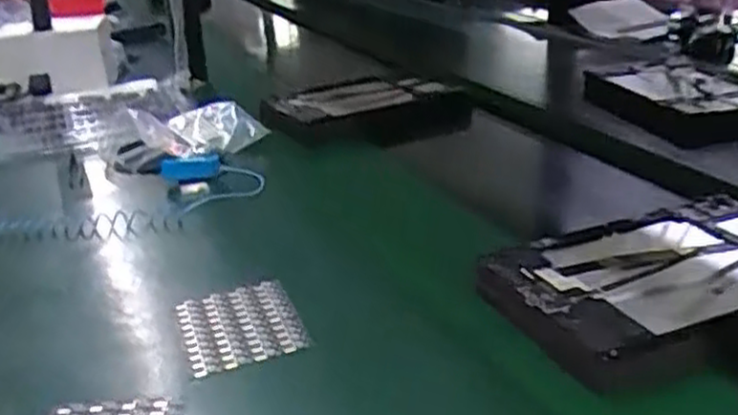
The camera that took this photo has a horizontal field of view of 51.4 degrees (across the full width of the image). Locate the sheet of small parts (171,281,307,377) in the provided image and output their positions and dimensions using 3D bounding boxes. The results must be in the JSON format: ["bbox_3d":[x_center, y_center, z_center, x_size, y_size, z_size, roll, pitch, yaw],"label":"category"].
[{"bbox_3d":[-0.093,0.084,0.554,0.079,0.014,0.091,-12,25,-19],"label":"sheet of small parts"}]

